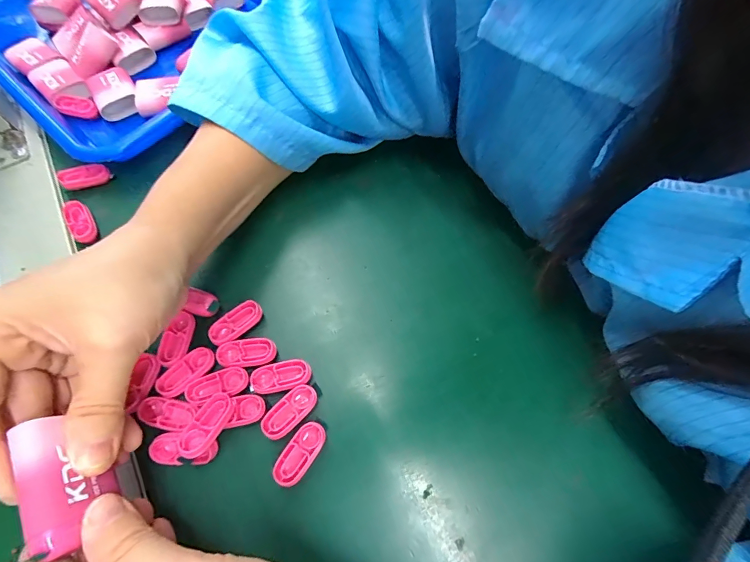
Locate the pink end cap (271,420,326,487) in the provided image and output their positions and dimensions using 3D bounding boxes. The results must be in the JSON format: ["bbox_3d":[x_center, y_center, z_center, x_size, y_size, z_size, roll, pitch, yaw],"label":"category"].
[{"bbox_3d":[-0.040,0.092,0.202,0.016,0.004,0.034,31,70,14],"label":"pink end cap"}]

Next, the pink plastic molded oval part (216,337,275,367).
[{"bbox_3d":[-0.077,0.042,0.226,0.034,0.004,0.016,-6,66,-1],"label":"pink plastic molded oval part"}]

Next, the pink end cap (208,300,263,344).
[{"bbox_3d":[-0.087,0.026,0.236,0.034,0.004,0.015,-41,71,-15],"label":"pink end cap"}]

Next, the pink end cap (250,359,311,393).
[{"bbox_3d":[-0.055,0.055,0.220,0.034,0.004,0.016,-11,66,-3],"label":"pink end cap"}]

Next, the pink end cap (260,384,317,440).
[{"bbox_3d":[-0.048,0.073,0.212,0.015,0.004,0.034,40,73,17],"label":"pink end cap"}]

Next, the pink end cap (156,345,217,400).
[{"bbox_3d":[-0.111,0.052,0.221,0.034,0.004,0.016,-41,71,-15],"label":"pink end cap"}]

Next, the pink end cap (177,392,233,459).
[{"bbox_3d":[-0.088,0.075,0.200,0.017,0.007,0.037,16,45,9],"label":"pink end cap"}]

